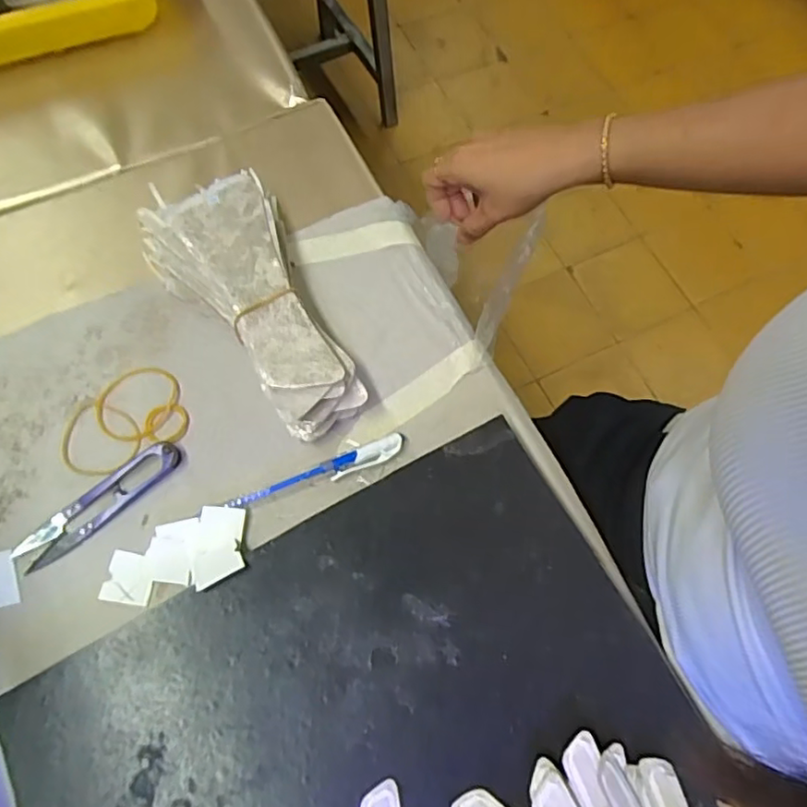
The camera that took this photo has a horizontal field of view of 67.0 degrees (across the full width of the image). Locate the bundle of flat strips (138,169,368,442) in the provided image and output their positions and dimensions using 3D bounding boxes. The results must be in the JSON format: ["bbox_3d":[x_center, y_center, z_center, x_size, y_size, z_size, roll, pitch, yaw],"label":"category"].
[{"bbox_3d":[-0.097,-0.060,0.380,0.083,0.040,0.177,-25,69,-9],"label":"bundle of flat strips"}]

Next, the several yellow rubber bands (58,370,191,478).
[{"bbox_3d":[-0.173,0.010,0.373,0.077,0.004,0.057,-30,74,-14],"label":"several yellow rubber bands"}]

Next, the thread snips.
[{"bbox_3d":[-0.175,0.057,0.350,0.101,0.006,0.023,-40,73,-15],"label":"thread snips"}]

